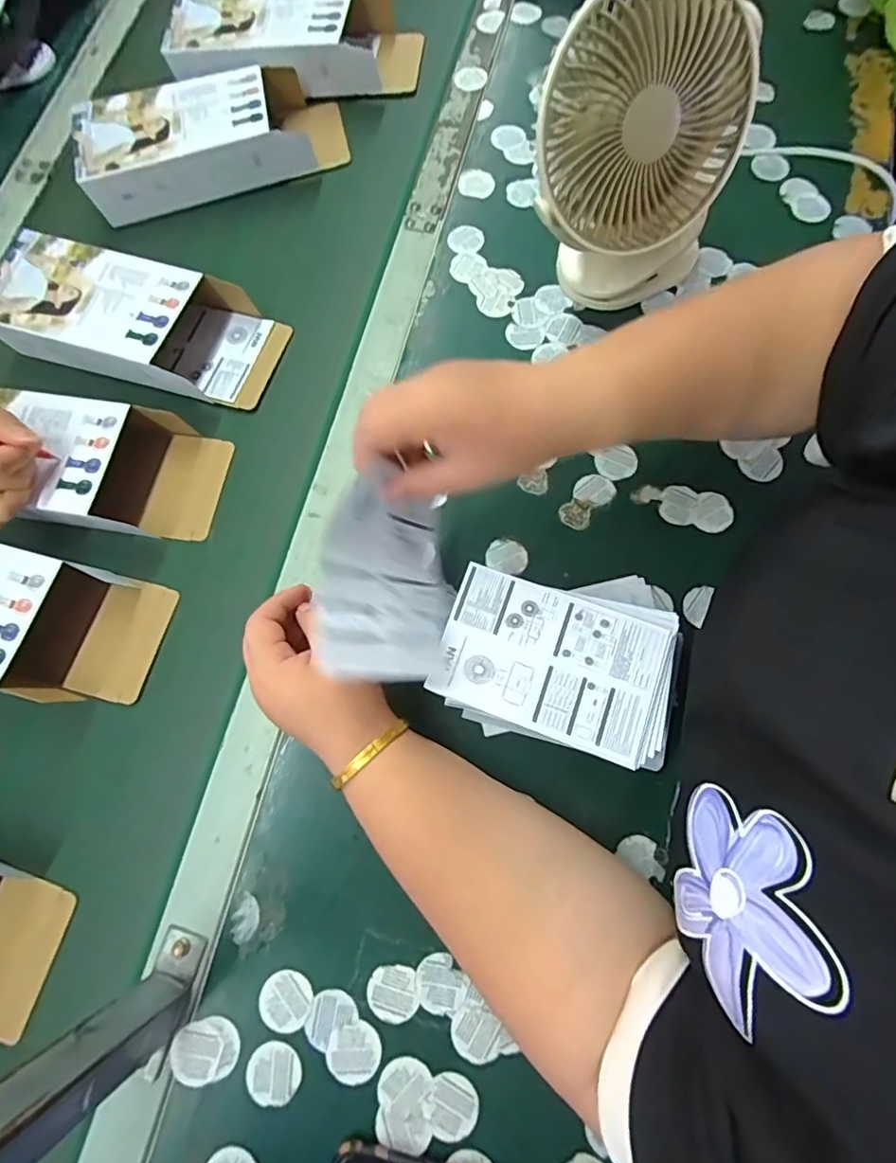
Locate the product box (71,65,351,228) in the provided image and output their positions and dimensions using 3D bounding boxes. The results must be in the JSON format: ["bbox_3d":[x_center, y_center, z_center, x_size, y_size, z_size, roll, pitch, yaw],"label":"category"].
[{"bbox_3d":[-0.230,-0.437,0.529,0.245,0.052,0.107,-14,75,-2],"label":"product box"}]

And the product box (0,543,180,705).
[{"bbox_3d":[-0.349,0.020,0.415,0.246,0.055,0.105,13,76,5],"label":"product box"}]

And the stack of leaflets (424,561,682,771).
[{"bbox_3d":[0.076,0.048,0.379,0.151,0.047,0.126,12,76,5],"label":"stack of leaflets"}]

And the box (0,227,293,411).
[{"bbox_3d":[-0.278,-0.230,0.478,0.243,0.052,0.110,18,76,6],"label":"box"}]

